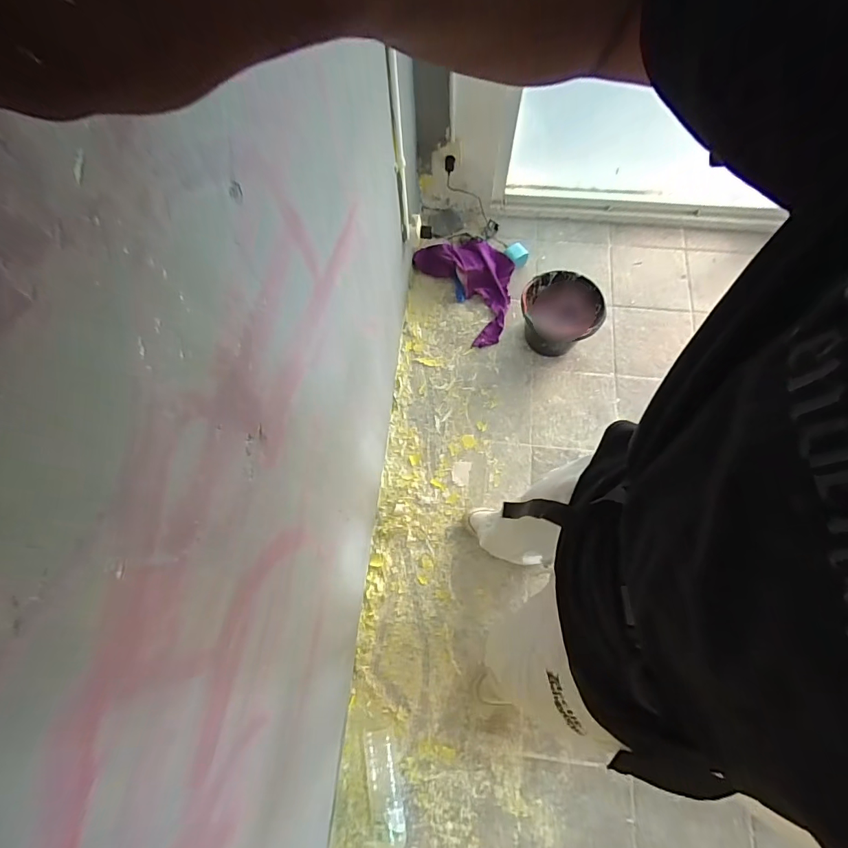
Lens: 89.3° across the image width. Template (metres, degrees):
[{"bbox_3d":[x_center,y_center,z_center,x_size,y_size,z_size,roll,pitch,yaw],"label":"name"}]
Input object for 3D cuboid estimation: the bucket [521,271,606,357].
[{"bbox_3d":[0.498,-0.404,1.587,0.289,0.216,0.237,7,70,5],"label":"bucket"}]

